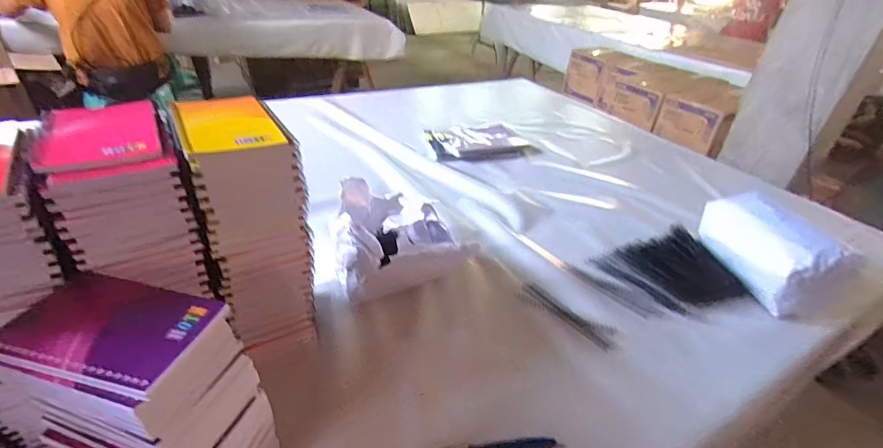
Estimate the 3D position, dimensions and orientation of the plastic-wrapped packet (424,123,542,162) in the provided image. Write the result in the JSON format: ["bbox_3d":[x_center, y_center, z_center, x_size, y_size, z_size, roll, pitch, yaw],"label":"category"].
[{"bbox_3d":[0.104,-0.215,1.103,0.271,0.031,0.152,-5,37,-18],"label":"plastic-wrapped packet"}]

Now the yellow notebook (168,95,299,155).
[{"bbox_3d":[-0.204,-0.100,0.406,0.090,0.009,0.129,-18,41,-30],"label":"yellow notebook"}]

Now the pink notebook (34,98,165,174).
[{"bbox_3d":[-0.292,-0.079,0.366,0.080,0.007,0.119,-16,40,-28],"label":"pink notebook"}]

